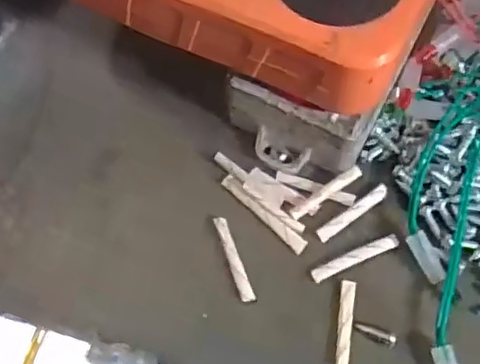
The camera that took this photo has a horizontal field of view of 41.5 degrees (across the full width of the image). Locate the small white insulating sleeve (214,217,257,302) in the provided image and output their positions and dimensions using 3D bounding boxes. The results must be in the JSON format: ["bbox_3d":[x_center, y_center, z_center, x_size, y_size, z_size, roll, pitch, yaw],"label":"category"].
[{"bbox_3d":[-0.002,0.027,0.221,0.005,0.004,0.032,-19,72,-8],"label":"small white insulating sleeve"}]

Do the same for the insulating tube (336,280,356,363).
[{"bbox_3d":[0.036,0.048,0.213,0.005,0.004,0.030,8,71,2],"label":"insulating tube"}]

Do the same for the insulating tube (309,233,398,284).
[{"bbox_3d":[0.040,0.026,0.221,0.033,0.004,0.005,-22,73,-9],"label":"insulating tube"}]

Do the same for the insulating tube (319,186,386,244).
[{"bbox_3d":[0.041,0.010,0.227,0.030,0.004,0.005,-34,75,-12],"label":"insulating tube"}]

